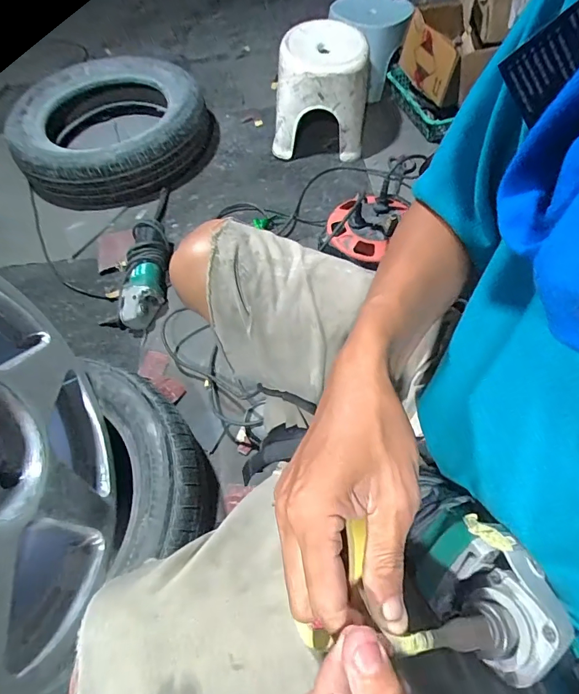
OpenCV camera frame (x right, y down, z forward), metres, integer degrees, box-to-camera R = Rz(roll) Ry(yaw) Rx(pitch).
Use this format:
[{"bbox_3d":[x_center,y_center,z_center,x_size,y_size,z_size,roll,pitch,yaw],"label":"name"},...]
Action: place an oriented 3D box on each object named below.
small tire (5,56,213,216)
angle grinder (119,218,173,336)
[{"bbox_3d":[-0.496,-0.625,1.188,0.521,0.137,0.492,-22,59,-9],"label":"small tire"},{"bbox_3d":[-0.322,-0.163,0.944,0.088,0.085,0.258,-3,58,3],"label":"angle grinder"}]

